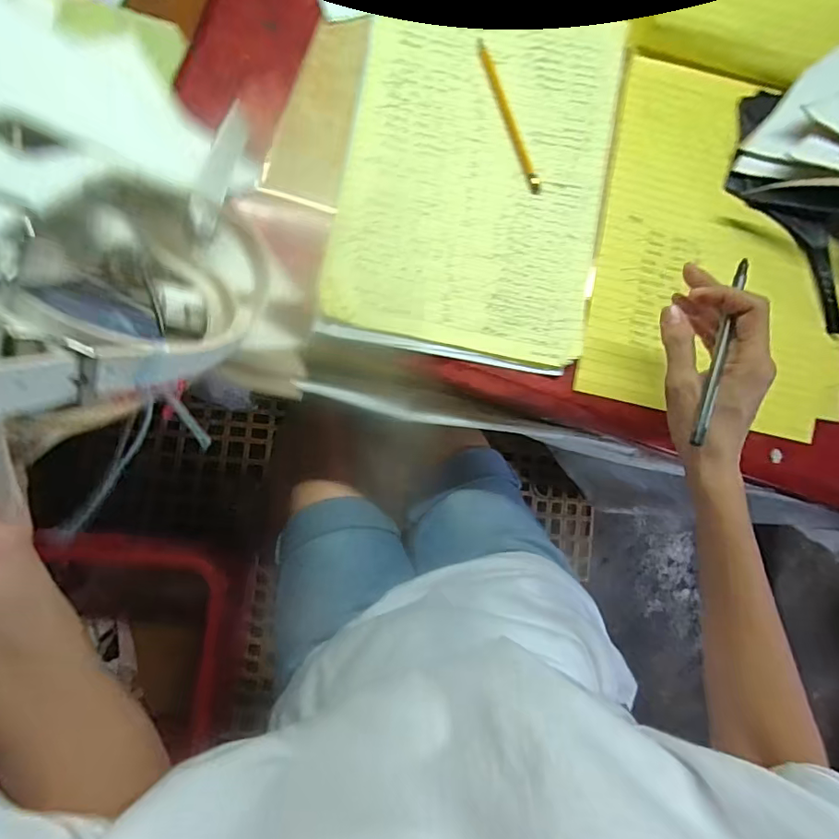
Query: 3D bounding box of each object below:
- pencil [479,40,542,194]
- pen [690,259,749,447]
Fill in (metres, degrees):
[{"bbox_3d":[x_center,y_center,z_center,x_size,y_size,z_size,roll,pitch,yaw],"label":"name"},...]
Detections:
[{"bbox_3d":[0.078,-0.269,0.451,0.011,0.006,0.148,-19,88,-9],"label":"pencil"},{"bbox_3d":[0.202,-0.047,0.343,0.007,0.008,0.128,18,83,-1],"label":"pen"}]

